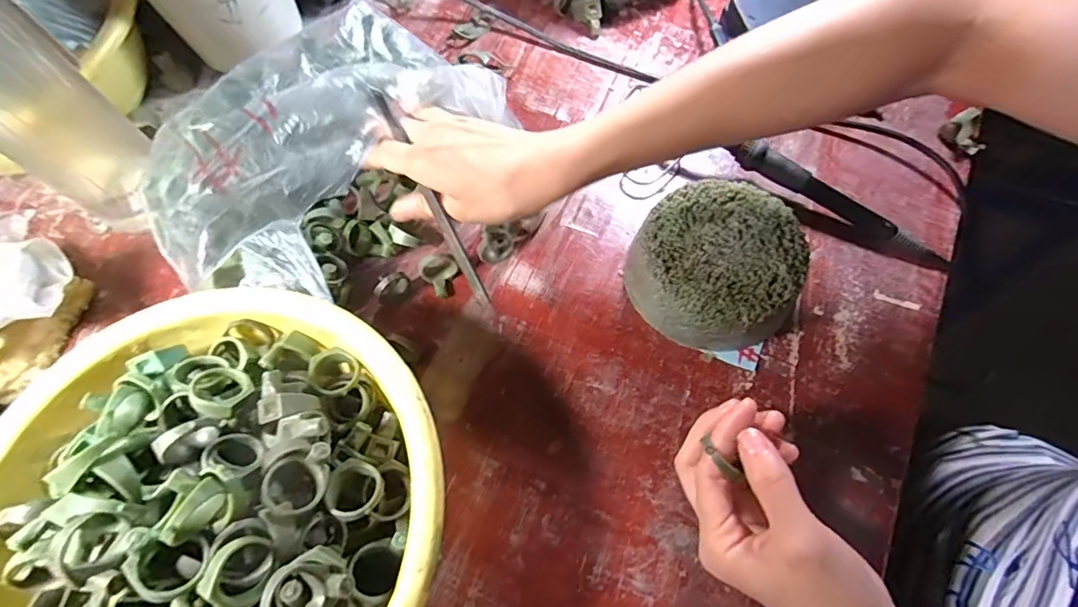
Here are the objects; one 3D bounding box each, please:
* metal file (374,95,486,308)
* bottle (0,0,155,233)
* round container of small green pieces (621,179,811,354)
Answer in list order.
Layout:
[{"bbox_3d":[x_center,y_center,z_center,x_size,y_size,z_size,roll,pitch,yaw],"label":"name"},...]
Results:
[{"bbox_3d":[-0.069,-0.069,0.320,0.007,0.004,0.158,-27,81,-8],"label":"metal file"},{"bbox_3d":[-0.312,-0.126,0.311,0.061,0.190,0.068,42,75,17],"label":"bottle"},{"bbox_3d":[0.116,-0.025,0.332,0.104,0.045,0.105,-1,68,2],"label":"round container of small green pieces"}]

